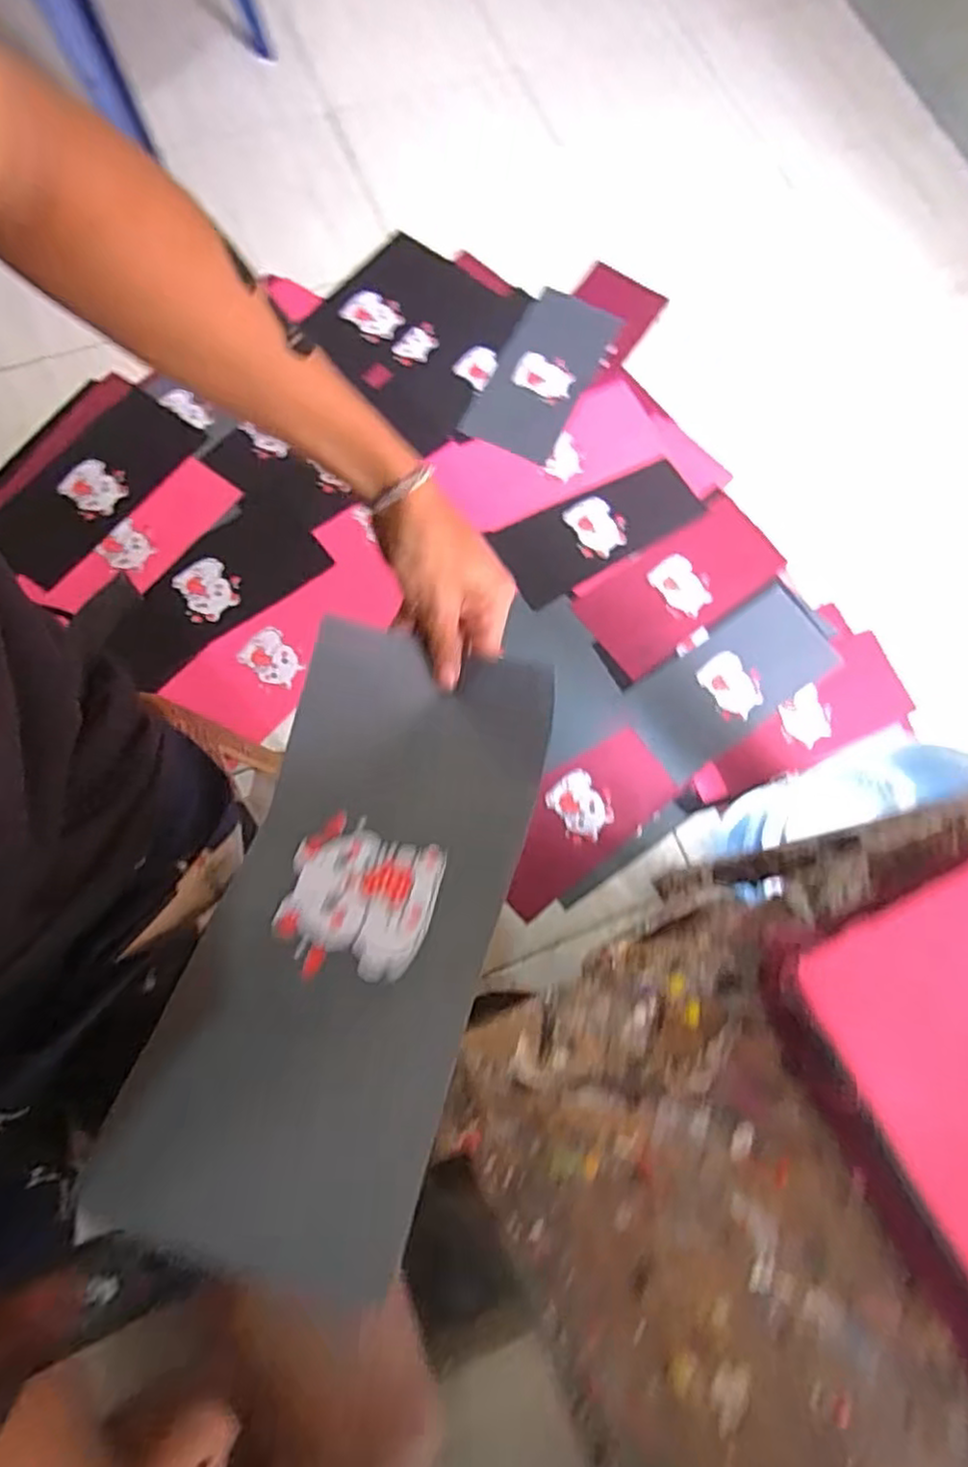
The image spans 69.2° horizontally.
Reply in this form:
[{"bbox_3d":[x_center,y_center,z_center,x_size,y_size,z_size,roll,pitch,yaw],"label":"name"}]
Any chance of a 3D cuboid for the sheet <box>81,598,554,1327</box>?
[{"bbox_3d":[-0.073,0.107,0.410,0.160,0.054,0.338,17,69,3],"label":"sheet"}]

